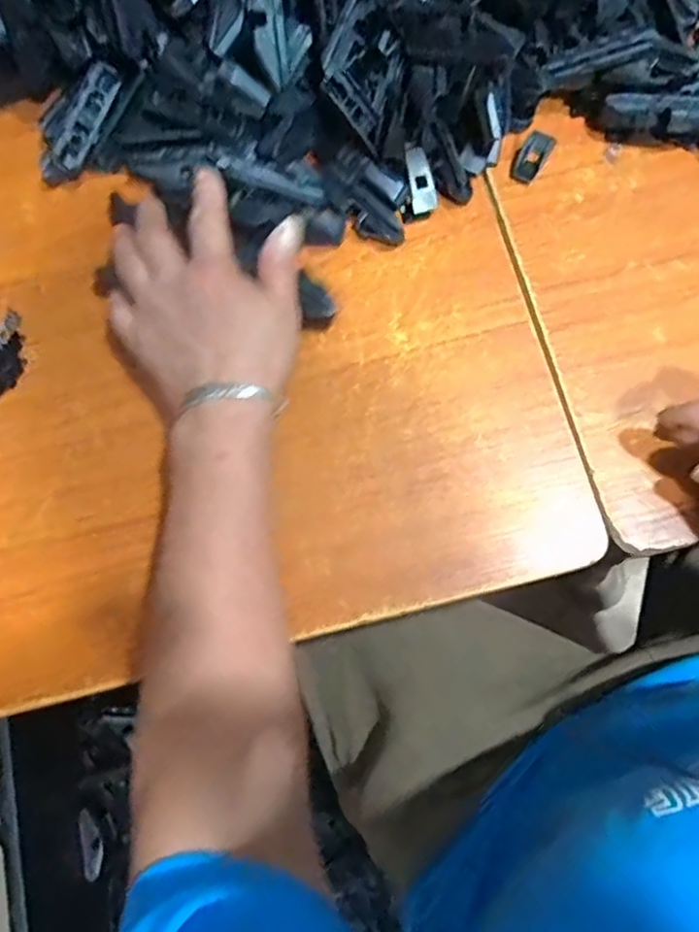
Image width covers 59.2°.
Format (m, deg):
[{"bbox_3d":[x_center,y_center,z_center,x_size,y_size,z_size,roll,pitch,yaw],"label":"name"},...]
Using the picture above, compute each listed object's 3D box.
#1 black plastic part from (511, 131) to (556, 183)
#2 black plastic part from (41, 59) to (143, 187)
[{"bbox_3d":[0.125,-0.213,0.421,0.019,0.004,0.040,31,79,8],"label":"black plastic part"},{"bbox_3d":[-0.181,-0.235,0.418,0.035,0.016,0.094,41,98,8],"label":"black plastic part"}]

